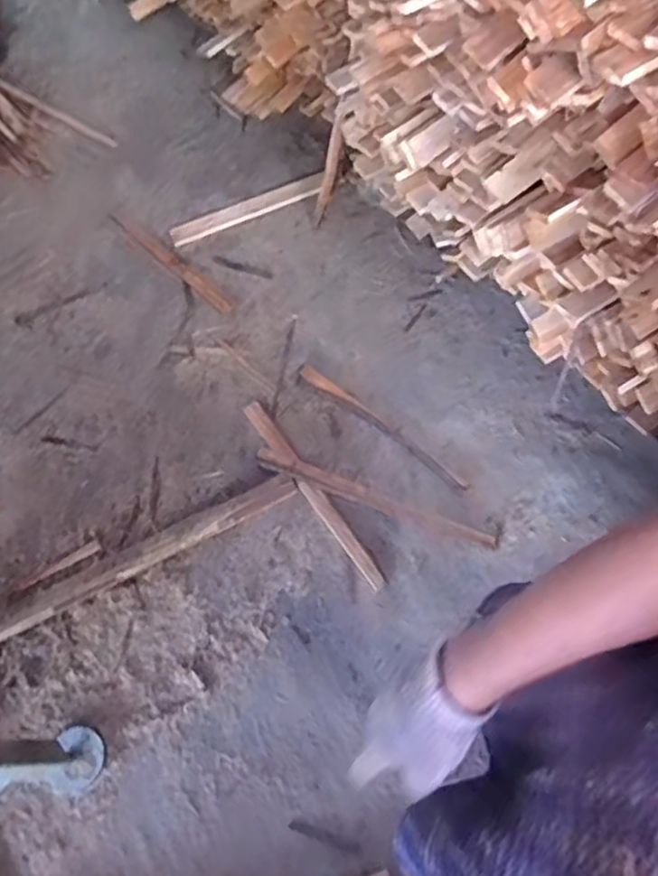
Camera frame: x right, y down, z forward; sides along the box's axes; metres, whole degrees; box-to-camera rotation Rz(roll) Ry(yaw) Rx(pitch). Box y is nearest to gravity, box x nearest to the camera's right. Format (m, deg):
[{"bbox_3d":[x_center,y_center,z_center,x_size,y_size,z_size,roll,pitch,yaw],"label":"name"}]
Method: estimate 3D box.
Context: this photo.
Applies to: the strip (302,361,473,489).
[{"bbox_3d":[0.124,-0.032,1.618,0.482,0.013,0.036,37,73,17],"label":"strip"}]

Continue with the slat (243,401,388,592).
[{"bbox_3d":[-0.039,0.115,1.564,0.045,0.024,0.531,-34,69,-11],"label":"slat"}]

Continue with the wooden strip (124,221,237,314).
[{"bbox_3d":[-0.412,-0.471,1.873,0.424,0.014,0.049,40,74,18],"label":"wooden strip"}]

